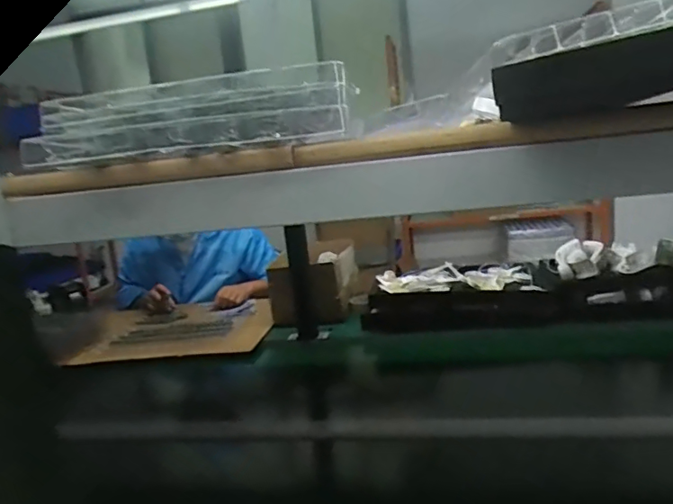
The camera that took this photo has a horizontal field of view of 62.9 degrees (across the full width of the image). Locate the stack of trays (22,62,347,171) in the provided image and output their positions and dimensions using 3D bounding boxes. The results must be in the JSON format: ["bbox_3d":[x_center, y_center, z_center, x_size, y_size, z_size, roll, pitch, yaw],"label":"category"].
[{"bbox_3d":[-0.105,-0.102,0.412,0.217,0.056,0.112,-8,11,1],"label":"stack of trays"}]

